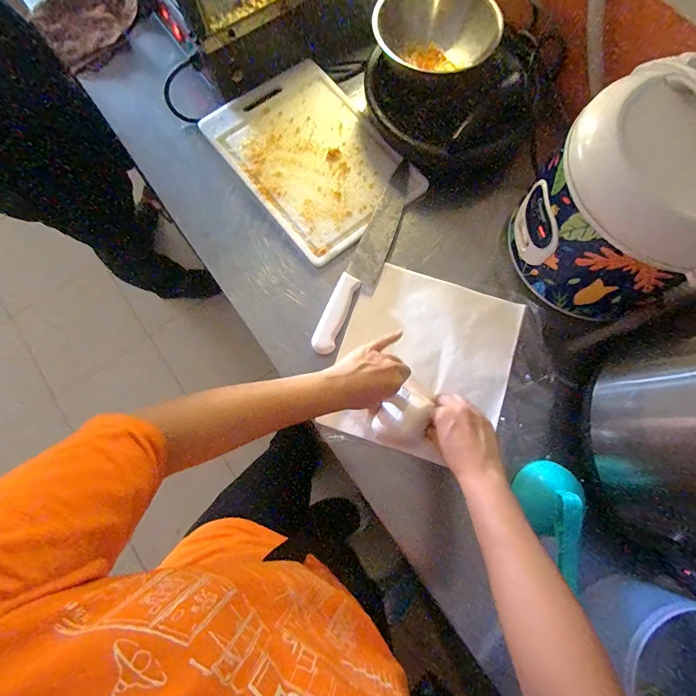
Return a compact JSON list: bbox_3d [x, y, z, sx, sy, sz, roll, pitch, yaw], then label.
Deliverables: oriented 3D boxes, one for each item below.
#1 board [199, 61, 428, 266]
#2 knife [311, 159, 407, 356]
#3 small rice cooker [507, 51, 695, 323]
[{"bbox_3d":[-0.060,-0.327,0.636,0.237,0.007,0.330,-38,81,-7],"label":"board"},{"bbox_3d":[0.035,-0.147,0.592,0.051,0.021,0.345,25,80,5],"label":"knife"},{"bbox_3d":[0.343,-0.173,0.487,0.187,0.234,0.212,-41,80,-9],"label":"small rice cooker"}]

